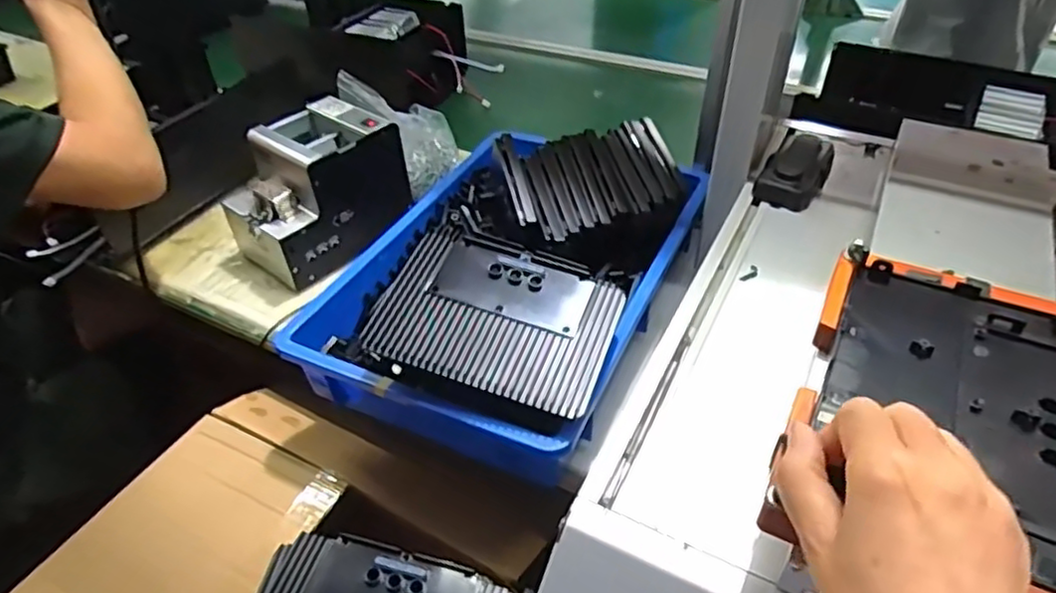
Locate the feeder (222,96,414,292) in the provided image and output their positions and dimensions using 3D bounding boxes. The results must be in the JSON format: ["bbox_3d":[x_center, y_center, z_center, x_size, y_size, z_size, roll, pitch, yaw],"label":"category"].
[{"bbox_3d":[-0.261,-0.129,0.821,0.138,0.155,0.187,28,50,29],"label":"feeder"}]

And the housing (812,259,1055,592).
[{"bbox_3d":[0.234,0.053,0.353,0.137,0.010,0.179,21,47,24],"label":"housing"}]

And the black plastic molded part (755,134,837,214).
[{"bbox_3d":[0.253,-0.119,0.624,0.052,0.030,0.096,24,48,27],"label":"black plastic molded part"}]

